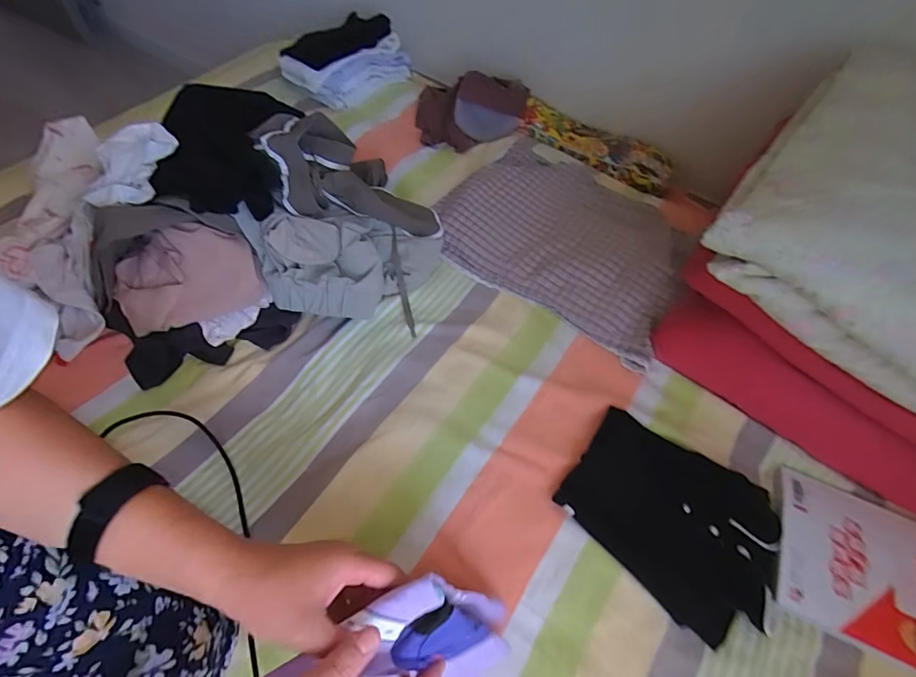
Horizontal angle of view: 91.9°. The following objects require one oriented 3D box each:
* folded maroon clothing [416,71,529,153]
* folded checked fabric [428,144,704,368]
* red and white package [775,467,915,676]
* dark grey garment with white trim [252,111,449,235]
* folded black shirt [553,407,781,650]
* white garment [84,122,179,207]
[{"bbox_3d":[0.029,-0.478,0.907,0.230,0.091,0.183,5,57,0],"label":"folded maroon clothing"},{"bbox_3d":[0.191,-0.187,0.761,0.409,0.029,0.331,33,62,17],"label":"folded checked fabric"},{"bbox_3d":[0.484,0.270,0.497,0.238,0.013,0.170,23,59,11],"label":"red and white package"},{"bbox_3d":[-0.171,-0.264,0.714,0.260,0.118,0.198,-7,58,-7],"label":"dark grey garment with white trim"},{"bbox_3d":[0.251,0.207,0.518,0.233,0.018,0.178,35,62,17],"label":"folded black shirt"},{"bbox_3d":[-0.437,-0.228,0.586,0.068,0.045,0.130,11,57,2],"label":"white garment"}]

